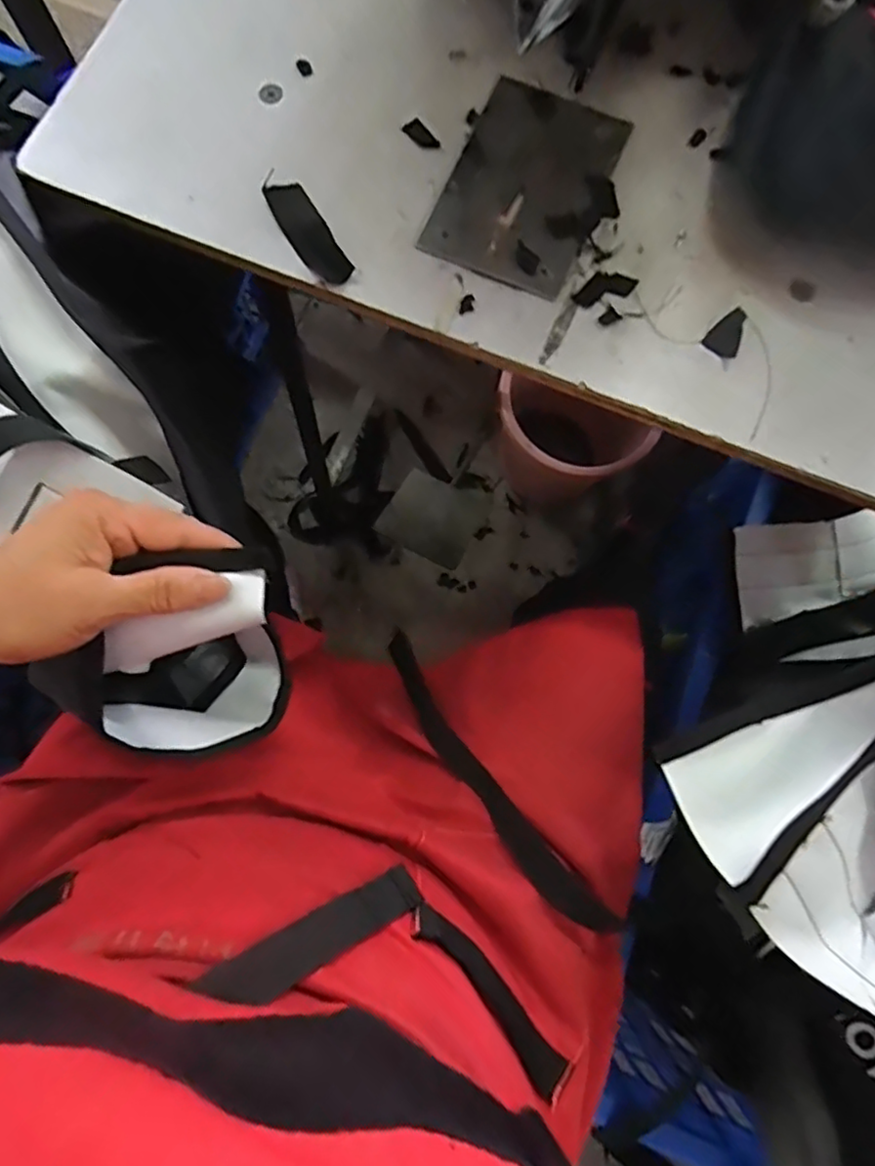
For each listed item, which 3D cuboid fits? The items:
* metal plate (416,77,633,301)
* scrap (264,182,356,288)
[{"bbox_3d":[0.057,-0.252,0.397,0.092,0.008,0.138,23,79,3],"label":"metal plate"},{"bbox_3d":[-0.080,-0.215,0.383,0.025,0.006,0.077,-30,81,-7],"label":"scrap"}]

